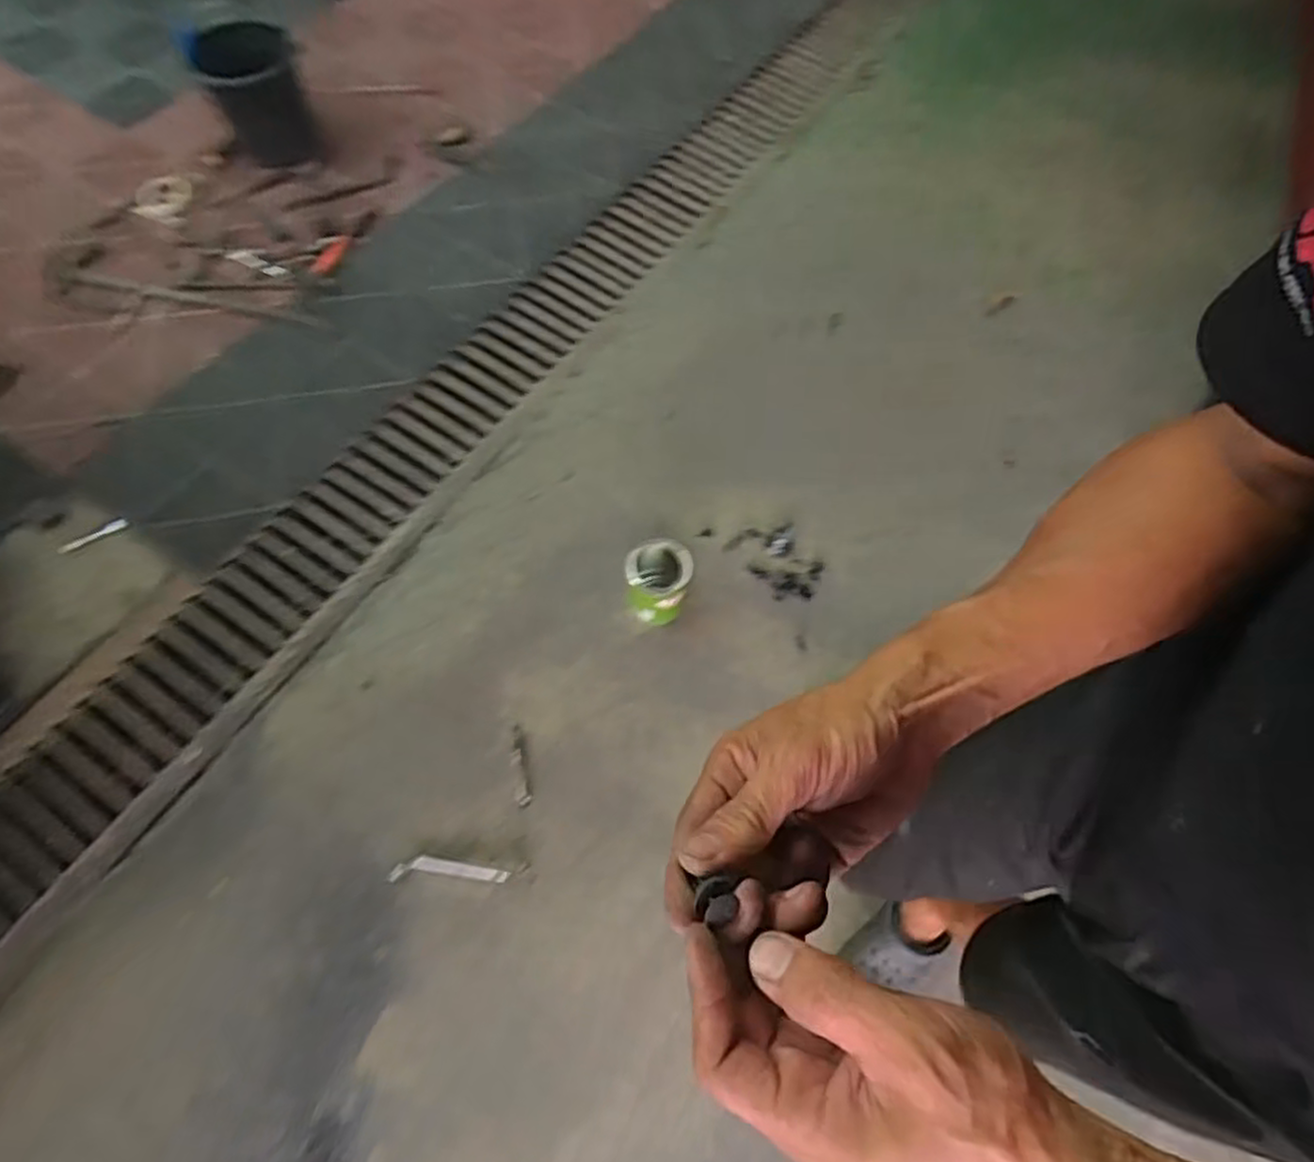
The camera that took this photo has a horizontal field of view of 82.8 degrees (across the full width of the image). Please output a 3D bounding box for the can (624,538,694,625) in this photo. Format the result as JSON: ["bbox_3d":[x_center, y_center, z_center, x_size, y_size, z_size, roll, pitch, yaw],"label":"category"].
[{"bbox_3d":[0.002,0.007,1.332,0.110,0.147,0.105,1,63,-2],"label":"can"}]

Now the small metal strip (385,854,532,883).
[{"bbox_3d":[-0.309,0.449,1.164,0.208,0.014,0.038,1,63,-2],"label":"small metal strip"}]

